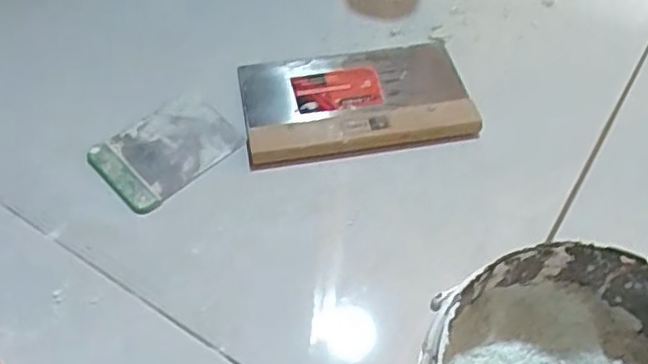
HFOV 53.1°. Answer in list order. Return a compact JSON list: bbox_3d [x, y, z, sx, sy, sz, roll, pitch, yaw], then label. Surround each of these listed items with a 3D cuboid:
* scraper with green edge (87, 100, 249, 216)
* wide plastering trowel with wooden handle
[{"bbox_3d":[-0.134,-0.029,0.555,0.112,0.006,0.083,-38,66,-22],"label":"scraper with green edge"},{"bbox_3d":[0.027,-0.077,0.573,0.193,0.016,0.123,-8,58,-7],"label":"wide plastering trowel with wooden handle"}]

